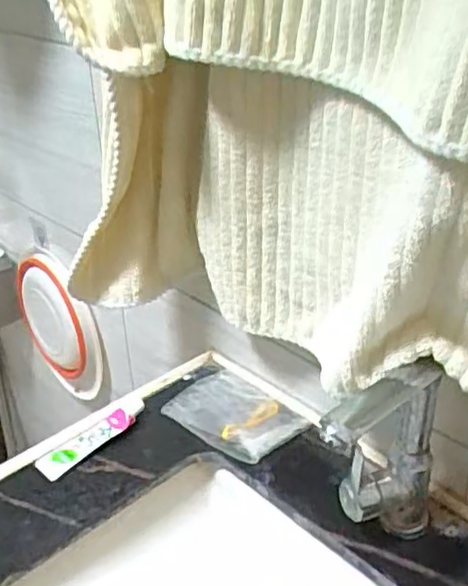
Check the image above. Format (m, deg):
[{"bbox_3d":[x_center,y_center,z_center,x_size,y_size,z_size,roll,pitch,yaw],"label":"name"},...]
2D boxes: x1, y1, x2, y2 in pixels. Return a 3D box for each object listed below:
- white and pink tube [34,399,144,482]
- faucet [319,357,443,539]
[{"bbox_3d":[-0.161,0.165,0.781,0.135,0.016,0.033,-26,37,-34],"label":"white and pink tube"},{"bbox_3d":[0.121,0.160,0.601,0.122,0.191,0.044,-22,35,-29],"label":"faucet"}]

